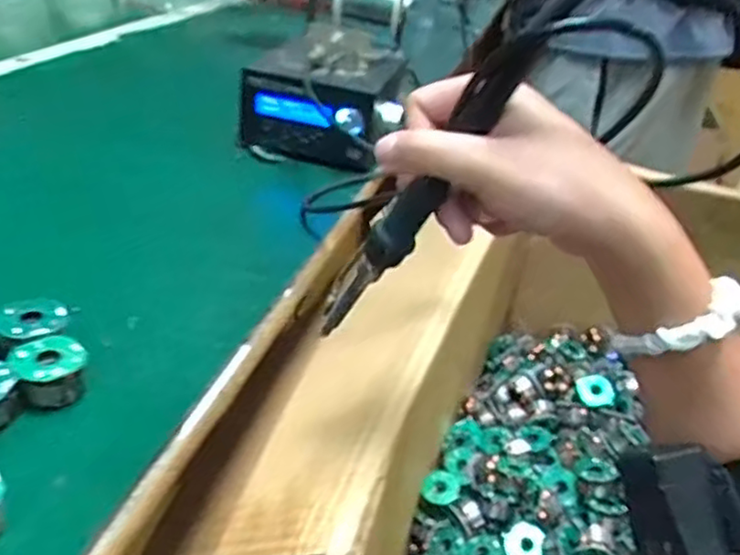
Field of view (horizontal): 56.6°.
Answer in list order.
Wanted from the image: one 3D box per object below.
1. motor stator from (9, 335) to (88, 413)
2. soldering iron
[{"bbox_3d":[-0.150,0.045,0.323,0.031,0.022,0.031,-16,38,-34],"label":"motor stator"},{"bbox_3d":[0.022,-0.036,0.320,0.021,0.179,0.022,41,38,8],"label":"soldering iron"}]

